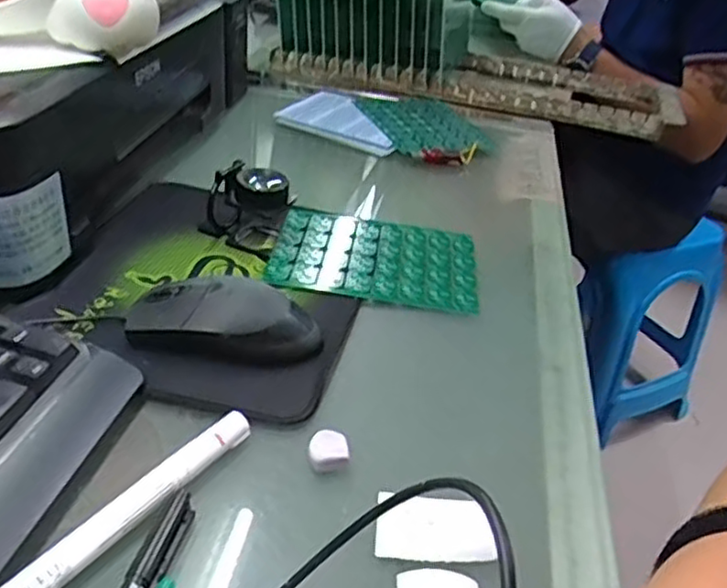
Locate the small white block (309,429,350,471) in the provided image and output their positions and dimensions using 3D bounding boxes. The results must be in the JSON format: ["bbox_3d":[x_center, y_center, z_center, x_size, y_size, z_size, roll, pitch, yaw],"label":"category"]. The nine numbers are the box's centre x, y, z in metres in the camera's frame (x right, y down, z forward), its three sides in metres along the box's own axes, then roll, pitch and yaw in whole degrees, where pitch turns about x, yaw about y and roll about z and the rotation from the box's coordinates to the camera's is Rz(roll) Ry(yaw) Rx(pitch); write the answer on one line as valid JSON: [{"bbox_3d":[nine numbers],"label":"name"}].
[{"bbox_3d":[-0.018,0.081,0.359,0.019,0.012,0.019,1,34,-8],"label":"small white block"}]

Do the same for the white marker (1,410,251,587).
[{"bbox_3d":[-0.104,0.097,0.313,0.016,0.012,0.142,25,38,25],"label":"white marker"}]

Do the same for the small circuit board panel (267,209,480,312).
[{"bbox_3d":[0.010,-0.029,0.529,0.150,0.006,0.107,9,36,2],"label":"small circuit board panel"}]

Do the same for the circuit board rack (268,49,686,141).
[{"bbox_3d":[0.128,-0.282,0.905,0.478,0.029,0.192,11,34,7],"label":"circuit board rack"}]

